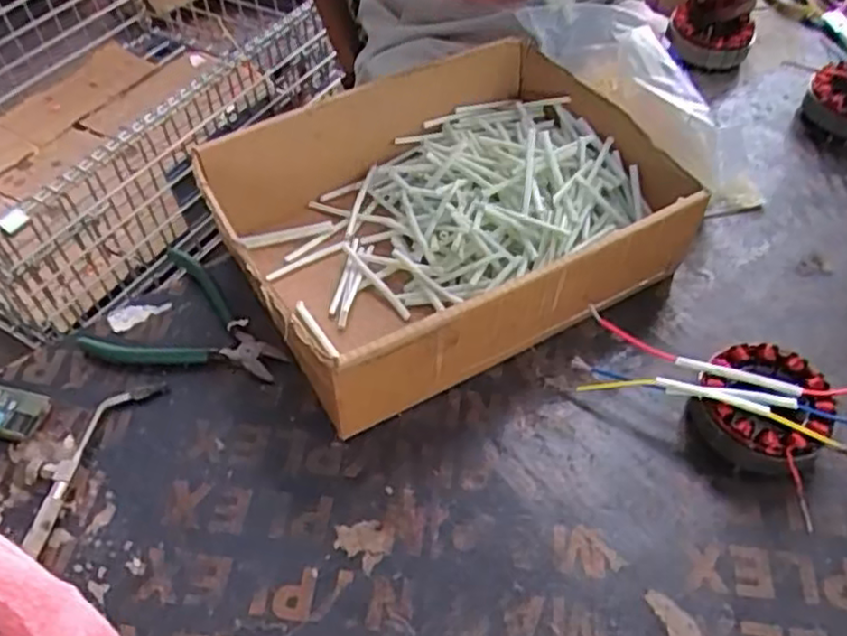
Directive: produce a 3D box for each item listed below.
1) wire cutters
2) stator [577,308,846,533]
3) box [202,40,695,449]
[{"bbox_3d":[-0.174,0.013,0.547,0.145,0.014,0.107,26,55,21],"label":"wire cutters"},{"bbox_3d":[0.200,0.051,0.497,0.169,0.044,0.091,27,56,22],"label":"stator"},{"bbox_3d":[0.021,-0.082,0.576,0.327,0.100,0.258,-22,53,-16],"label":"box"}]

